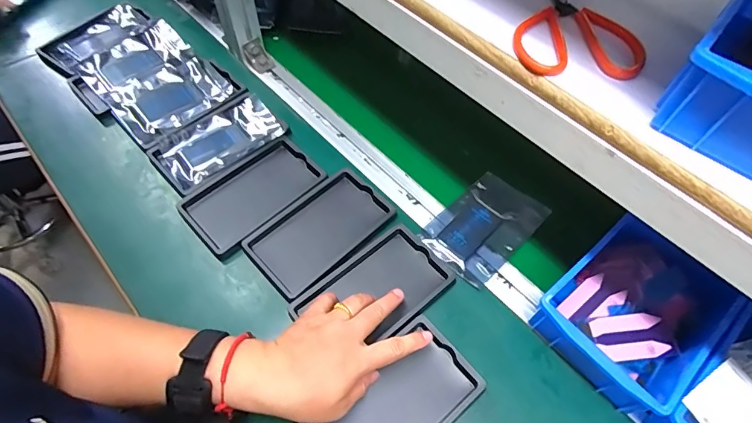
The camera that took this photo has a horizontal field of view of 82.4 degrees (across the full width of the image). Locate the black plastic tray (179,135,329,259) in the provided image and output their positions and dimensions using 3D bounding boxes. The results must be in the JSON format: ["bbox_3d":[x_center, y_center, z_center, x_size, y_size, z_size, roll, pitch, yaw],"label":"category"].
[{"bbox_3d":[-0.147,-0.024,0.520,0.159,0.012,0.093,-38,67,-24],"label":"black plastic tray"}]

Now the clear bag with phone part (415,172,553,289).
[{"bbox_3d":[0.129,0.019,0.524,0.148,0.021,0.094,-38,67,-24],"label":"clear bag with phone part"}]

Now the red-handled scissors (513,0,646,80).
[{"bbox_3d":[0.157,-0.152,0.354,0.095,0.017,0.115,2,57,-3],"label":"red-handled scissors"}]

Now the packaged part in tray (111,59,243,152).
[{"bbox_3d":[-0.273,-0.158,0.594,0.157,0.013,0.108,-38,67,-24],"label":"packaged part in tray"}]

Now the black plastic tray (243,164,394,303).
[{"bbox_3d":[-0.063,0.020,0.495,0.160,0.011,0.093,-38,67,-24],"label":"black plastic tray"}]

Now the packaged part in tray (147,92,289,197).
[{"bbox_3d":[-0.202,-0.091,0.561,0.158,0.023,0.095,-38,67,-24],"label":"packaged part in tray"}]

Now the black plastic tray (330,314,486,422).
[{"bbox_3d":[0.017,0.183,0.400,0.158,0.019,0.087,-36,66,-20],"label":"black plastic tray"}]

